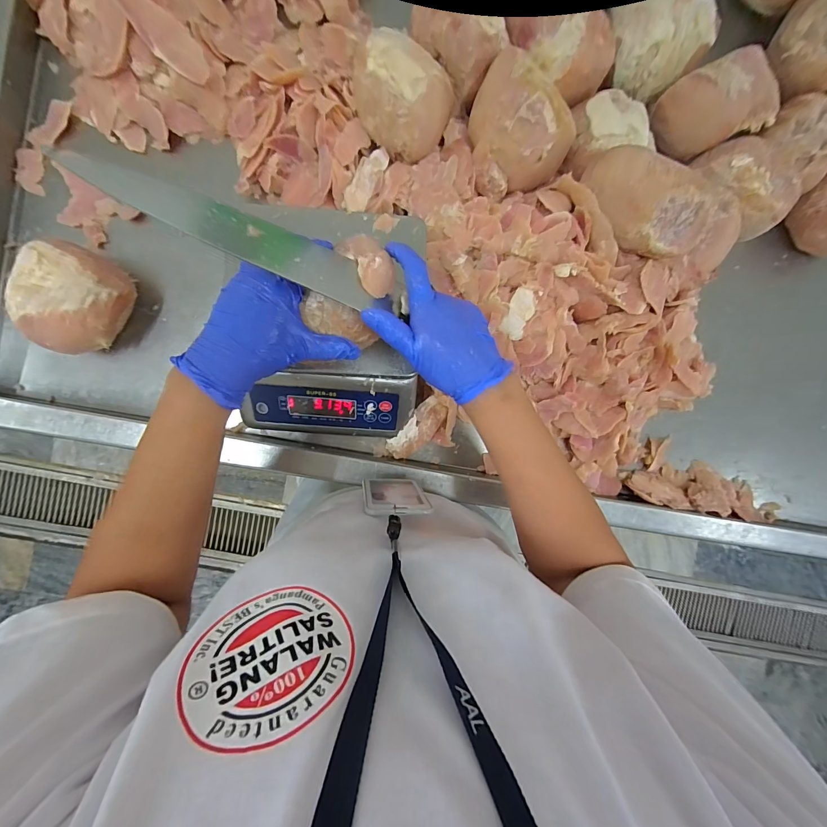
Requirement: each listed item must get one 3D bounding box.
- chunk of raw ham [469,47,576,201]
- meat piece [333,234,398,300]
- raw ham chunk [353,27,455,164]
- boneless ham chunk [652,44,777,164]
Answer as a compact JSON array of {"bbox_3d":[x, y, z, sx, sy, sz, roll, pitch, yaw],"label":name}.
[{"bbox_3d":[0.123,-0.341,0.451,0.127,0.078,0.110,37,87,-2],"label":"chunk of raw ham"},{"bbox_3d":[-0.038,-0.133,0.323,0.037,0.019,0.057,-38,91,-3],"label":"meat piece"},{"bbox_3d":[-0.015,-0.388,0.443,0.106,0.058,0.128,-43,91,-3],"label":"raw ham chunk"},{"bbox_3d":[0.411,-0.413,0.499,0.122,0.075,0.095,-22,90,-4],"label":"boneless ham chunk"}]

